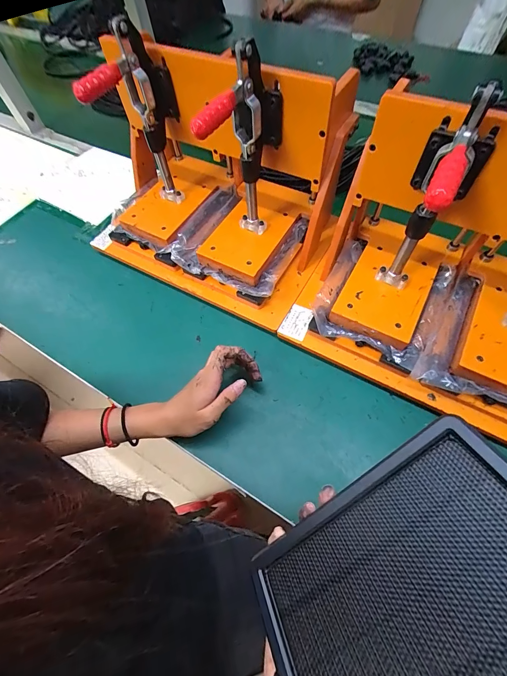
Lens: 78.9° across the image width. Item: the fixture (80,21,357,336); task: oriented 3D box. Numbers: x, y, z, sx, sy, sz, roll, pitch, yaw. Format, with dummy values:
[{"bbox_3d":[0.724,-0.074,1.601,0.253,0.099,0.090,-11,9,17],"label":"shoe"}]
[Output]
[{"bbox_3d":[-0.077,-0.234,0.445,0.376,0.250,0.226,26,66,16],"label":"fixture"}]

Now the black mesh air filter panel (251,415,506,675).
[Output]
[{"bbox_3d":[0.076,0.130,0.148,0.160,0.015,0.113,-42,37,11],"label":"black mesh air filter panel"}]

